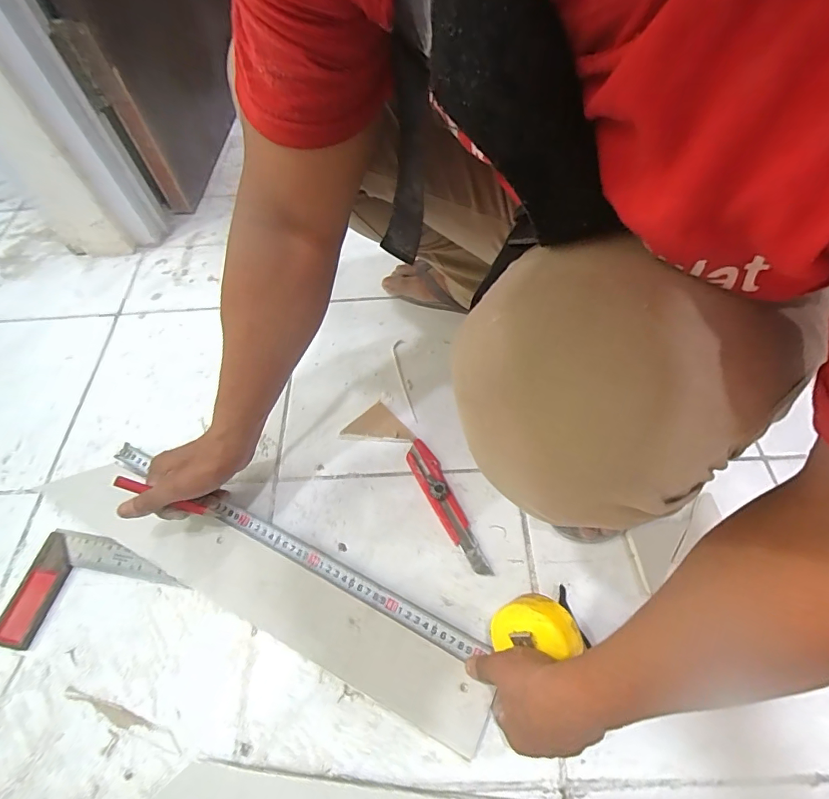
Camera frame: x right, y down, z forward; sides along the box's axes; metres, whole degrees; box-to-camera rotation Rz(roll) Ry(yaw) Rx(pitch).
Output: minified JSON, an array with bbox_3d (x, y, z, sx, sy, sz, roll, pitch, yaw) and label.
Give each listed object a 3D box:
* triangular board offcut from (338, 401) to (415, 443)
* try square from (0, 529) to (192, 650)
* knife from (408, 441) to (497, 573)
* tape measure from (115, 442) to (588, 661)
[{"bbox_3d":[-0.050,0.045,0.569,0.069,0.009,0.073,-38,63,-18],"label":"triangular board offcut"},{"bbox_3d":[-0.360,0.217,0.491,0.176,0.015,0.120,7,59,8],"label":"try square"},{"bbox_3d":[0.038,0.121,0.521,0.032,0.022,0.175,-25,60,-11],"label":"knife"},{"bbox_3d":[-0.111,0.166,0.486,0.549,0.076,0.073,13,60,21],"label":"tape measure"}]

